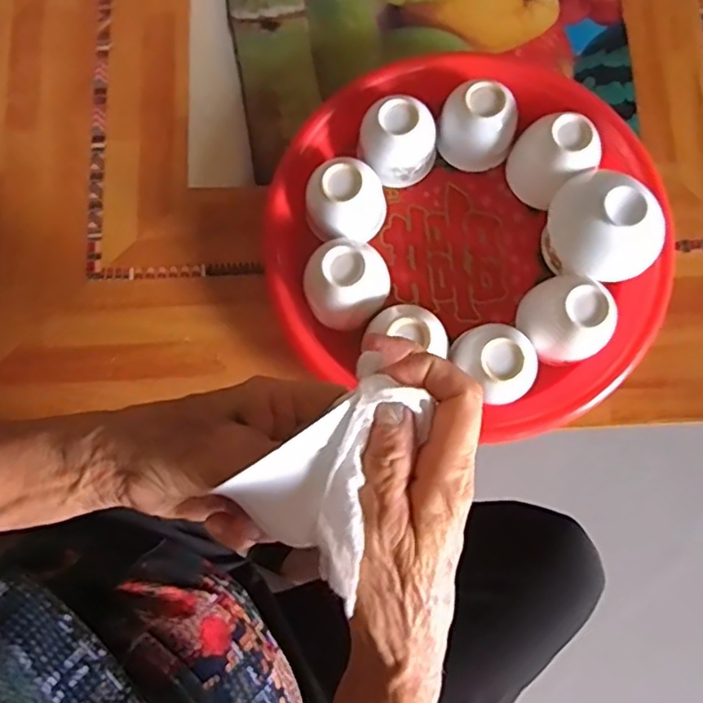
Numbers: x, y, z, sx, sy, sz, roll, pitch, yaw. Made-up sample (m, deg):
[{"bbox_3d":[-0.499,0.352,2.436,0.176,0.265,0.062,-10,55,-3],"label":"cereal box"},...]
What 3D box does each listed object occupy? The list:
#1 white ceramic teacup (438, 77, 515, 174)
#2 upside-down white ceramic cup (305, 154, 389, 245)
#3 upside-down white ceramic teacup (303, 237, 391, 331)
[{"bbox_3d":[0.083,-0.150,0.421,0.046,0.044,0.043,1,79,2],"label":"white ceramic teacup"},{"bbox_3d":[-0.004,-0.097,0.413,0.053,0.043,0.048,-10,79,0],"label":"upside-down white ceramic cup"},{"bbox_3d":[-0.003,-0.042,0.400,0.054,0.051,0.054,-4,79,1],"label":"upside-down white ceramic teacup"}]

